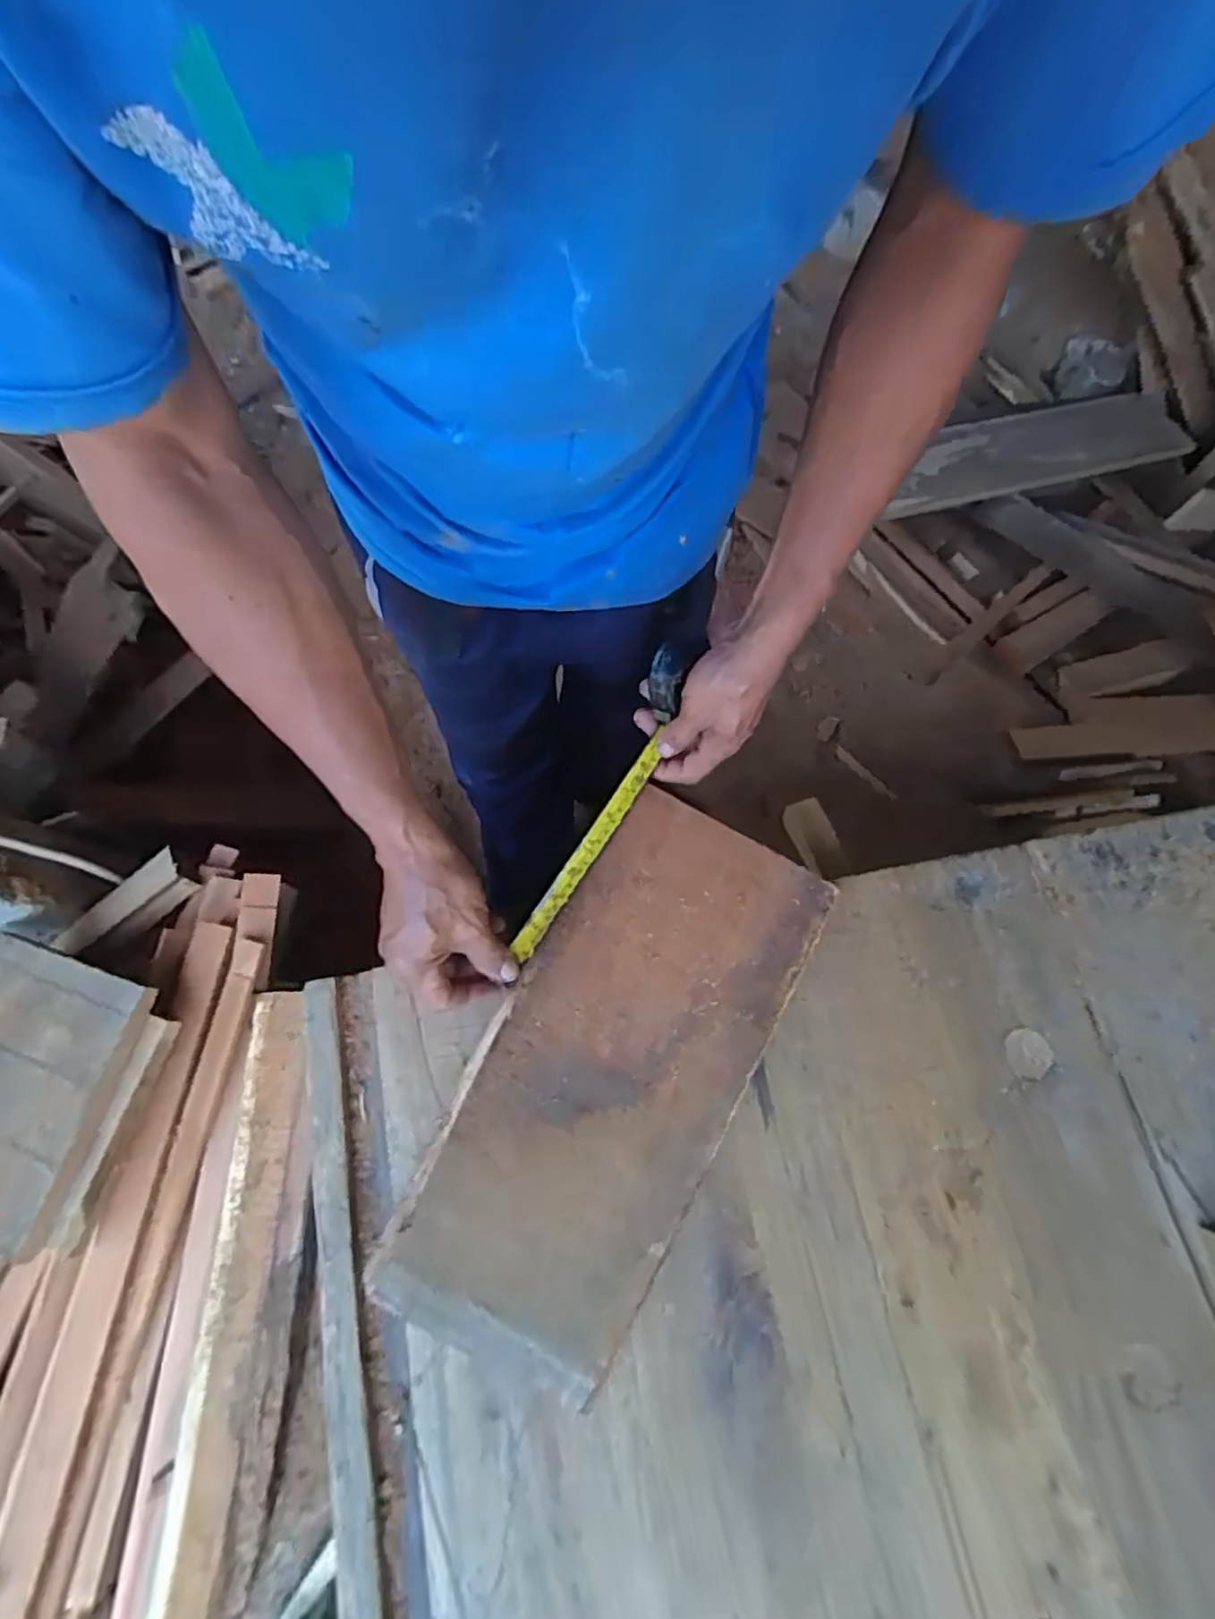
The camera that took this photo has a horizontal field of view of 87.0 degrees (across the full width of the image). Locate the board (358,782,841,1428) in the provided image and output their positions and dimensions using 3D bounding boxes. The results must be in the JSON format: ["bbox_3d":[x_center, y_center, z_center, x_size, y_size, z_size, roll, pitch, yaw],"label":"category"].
[{"bbox_3d":[0.005,0.177,0.451,0.174,0.014,0.376,29,76,9],"label":"board"}]

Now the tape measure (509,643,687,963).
[{"bbox_3d":[-0.001,-0.003,0.492,0.031,0.041,0.251,26,86,9],"label":"tape measure"}]

